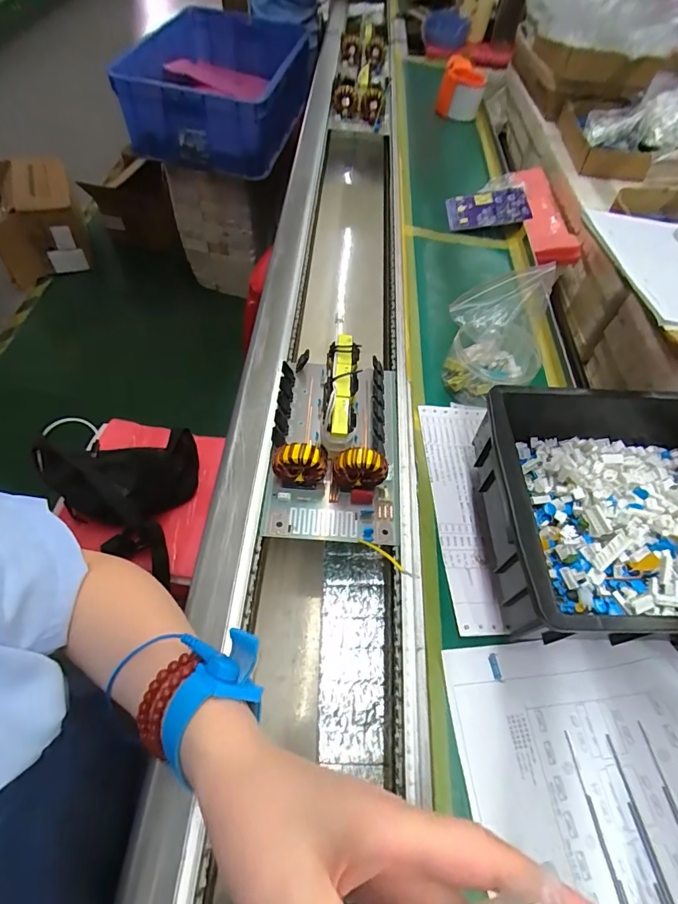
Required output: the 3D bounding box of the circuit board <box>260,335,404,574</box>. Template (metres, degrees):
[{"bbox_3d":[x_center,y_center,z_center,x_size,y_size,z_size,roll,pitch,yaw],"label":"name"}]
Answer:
[{"bbox_3d":[-0.004,-0.022,0.459,0.132,0.061,0.223,1,60,3],"label":"circuit board"}]

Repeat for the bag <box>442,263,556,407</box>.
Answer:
[{"bbox_3d":[0.180,-0.125,0.480,0.100,0.126,0.075,-14,61,-5],"label":"bag"}]

